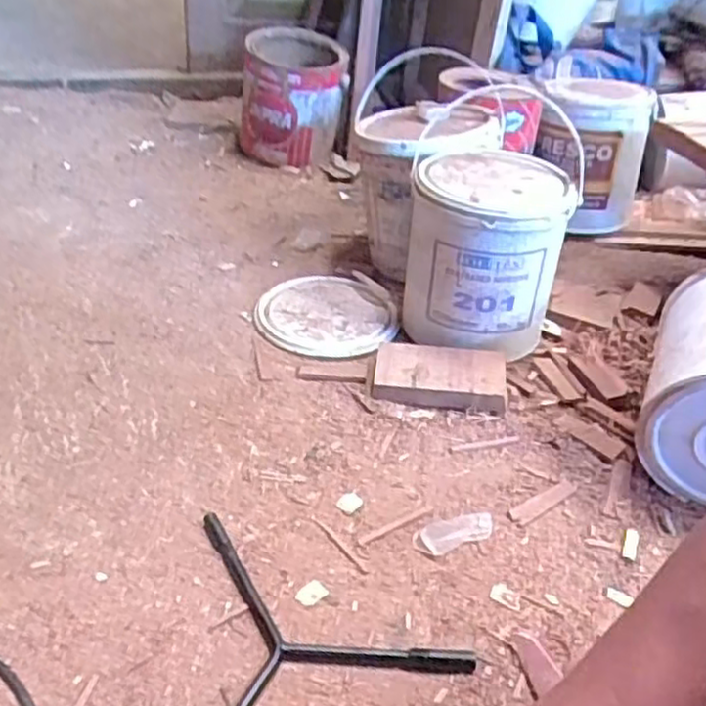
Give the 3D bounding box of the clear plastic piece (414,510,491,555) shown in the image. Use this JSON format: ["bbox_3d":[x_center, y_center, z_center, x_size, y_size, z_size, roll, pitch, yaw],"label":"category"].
[{"bbox_3d":[0.090,0.158,0.646,0.079,0.007,0.032,-13,38,-23],"label":"clear plastic piece"}]

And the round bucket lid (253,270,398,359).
[{"bbox_3d":[-0.032,-0.052,0.911,0.167,0.020,0.175,2,35,-2],"label":"round bucket lid"}]

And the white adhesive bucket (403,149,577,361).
[{"bbox_3d":[0.148,-0.109,0.846,0.168,0.202,0.162,9,35,8],"label":"white adhesive bucket"}]

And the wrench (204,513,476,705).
[{"bbox_3d":[-0.064,0.200,0.558,0.237,0.017,0.219,-15,39,-24],"label":"wrench"}]

